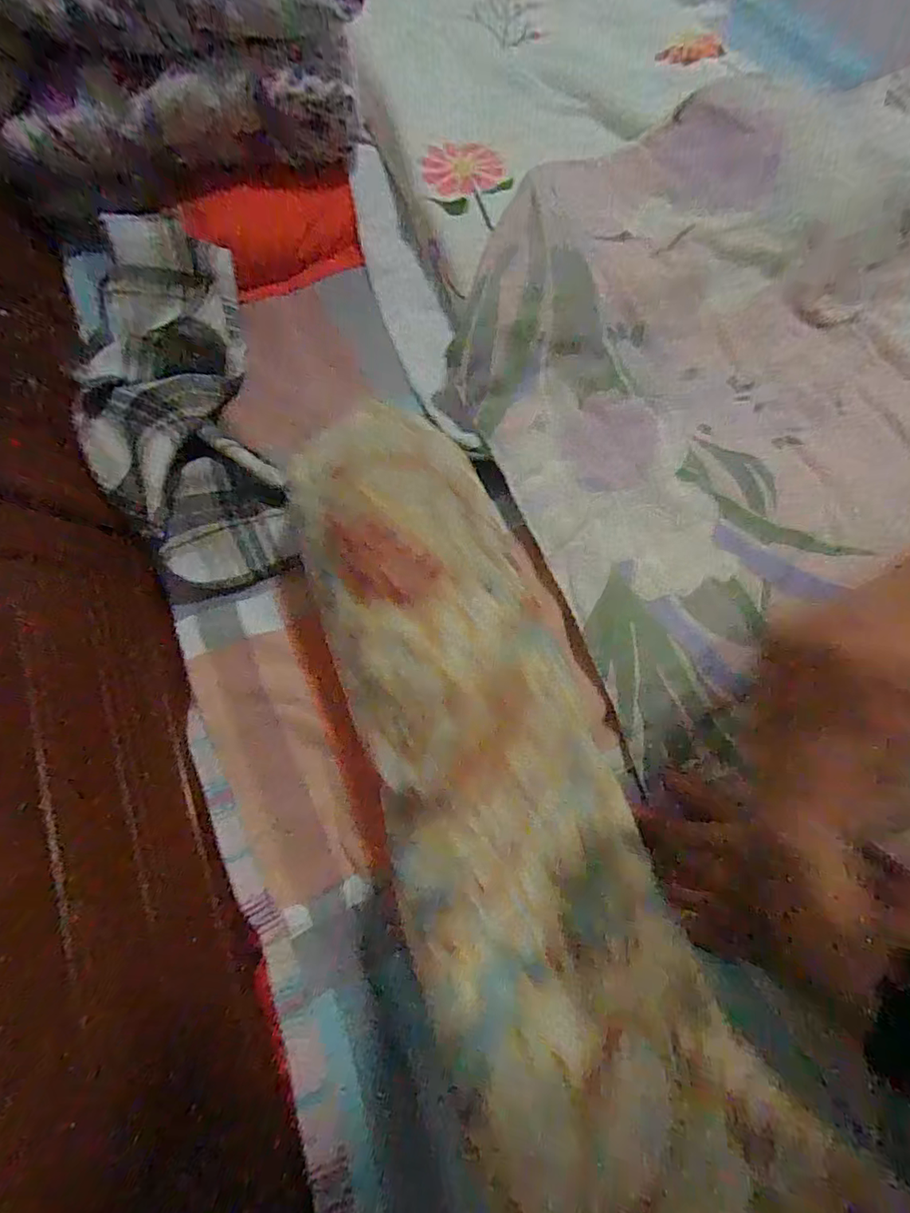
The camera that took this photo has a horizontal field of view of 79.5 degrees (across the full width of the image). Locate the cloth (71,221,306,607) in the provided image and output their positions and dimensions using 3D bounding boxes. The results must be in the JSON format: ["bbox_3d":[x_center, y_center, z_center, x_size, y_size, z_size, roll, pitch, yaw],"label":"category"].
[{"bbox_3d":[-0.241,-0.195,0.468,0.148,0.051,0.376,-17,69,-2],"label":"cloth"}]

